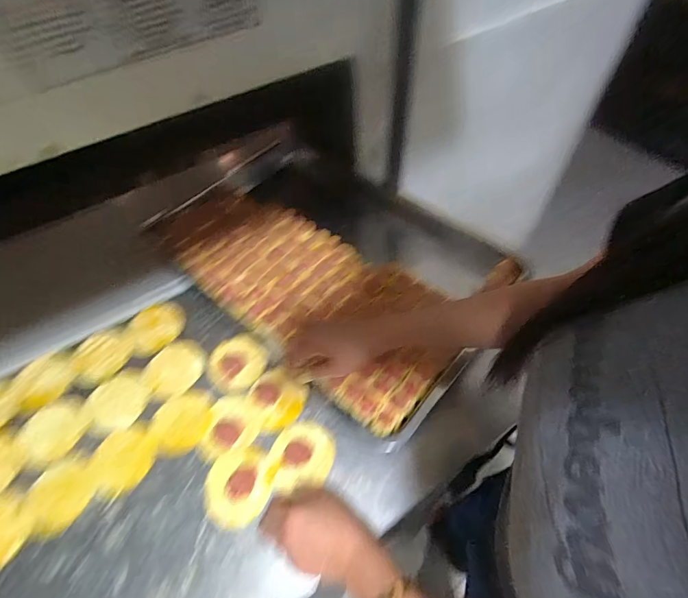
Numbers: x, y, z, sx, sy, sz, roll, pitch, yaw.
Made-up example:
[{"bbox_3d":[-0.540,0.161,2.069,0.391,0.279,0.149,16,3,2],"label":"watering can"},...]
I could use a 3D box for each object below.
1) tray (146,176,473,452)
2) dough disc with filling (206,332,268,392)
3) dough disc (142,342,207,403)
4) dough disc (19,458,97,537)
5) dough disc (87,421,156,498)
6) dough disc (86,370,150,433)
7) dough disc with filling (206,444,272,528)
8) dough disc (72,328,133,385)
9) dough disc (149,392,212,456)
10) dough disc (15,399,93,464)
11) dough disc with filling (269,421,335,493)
[{"bbox_3d":[-0.019,-0.079,0.664,0.548,0.029,0.372,35,62,25],"label":"tray"},{"bbox_3d":[-0.162,0.093,0.577,0.081,0.007,0.090,34,78,16],"label":"dough disc with filling"},{"bbox_3d":[-0.253,0.104,0.576,0.072,0.015,0.091,35,62,25],"label":"dough disc"},{"bbox_3d":[-0.360,0.248,0.481,0.080,0.005,0.076,-1,53,1],"label":"dough disc"},{"bbox_3d":[-0.296,0.212,0.508,0.079,0.004,0.081,-1,53,1],"label":"dough disc"},{"bbox_3d":[-0.324,0.147,0.552,0.076,0.008,0.078,-1,53,1],"label":"dough disc"},{"bbox_3d":[-0.134,0.235,0.483,0.079,0.009,0.088,-12,54,-7],"label":"dough disc with filling"},{"bbox_3d":[-0.378,0.088,0.602,0.082,0.006,0.082,-1,53,1],"label":"dough disc"},{"bbox_3d":[-0.228,0.172,0.537,0.085,0.007,0.074,-37,60,-23],"label":"dough disc"},{"bbox_3d":[-0.400,0.181,0.530,0.084,0.004,0.078,-1,53,1],"label":"dough disc"},{"bbox_3d":[-0.053,0.198,0.494,0.080,0.011,0.077,-1,53,1],"label":"dough disc with filling"}]

